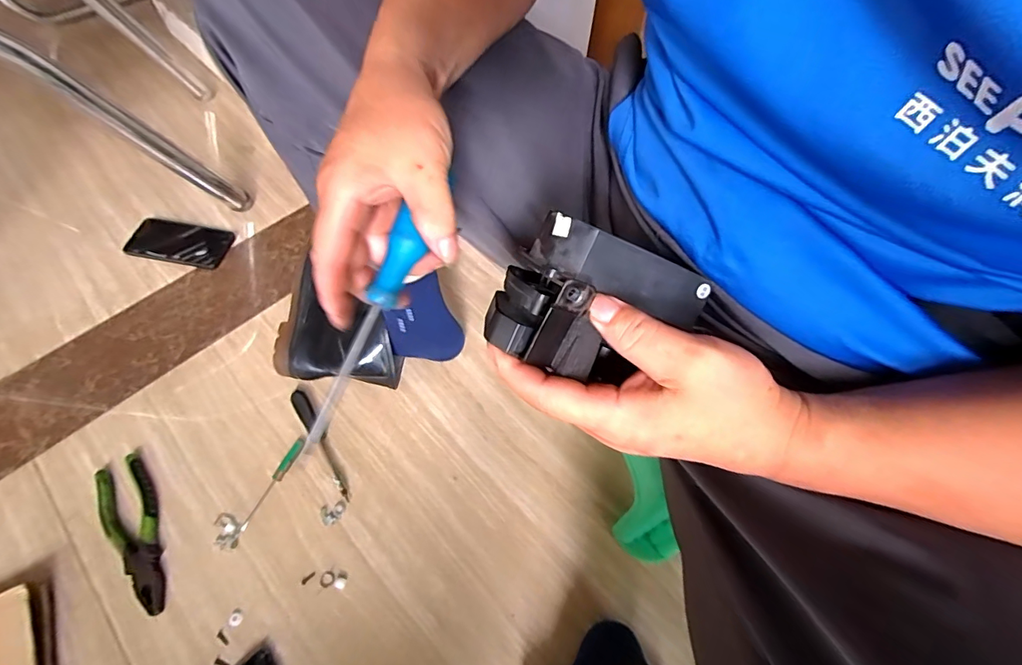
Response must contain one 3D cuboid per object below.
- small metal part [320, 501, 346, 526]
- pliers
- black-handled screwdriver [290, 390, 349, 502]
[{"bbox_3d":[-0.224,0.228,0.581,0.030,0.004,0.026,-12,60,-10],"label":"small metal part"},{"bbox_3d":[-0.447,0.236,0.551,0.052,0.017,0.193,-32,66,-18],"label":"pliers"},{"bbox_3d":[-0.251,0.145,0.612,0.021,0.020,0.164,-31,65,-20],"label":"black-handled screwdriver"}]

